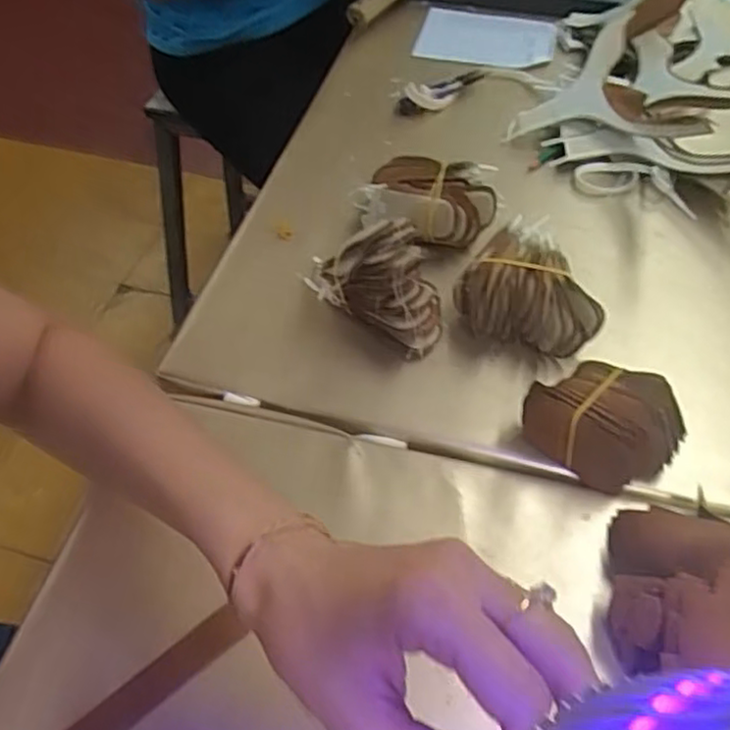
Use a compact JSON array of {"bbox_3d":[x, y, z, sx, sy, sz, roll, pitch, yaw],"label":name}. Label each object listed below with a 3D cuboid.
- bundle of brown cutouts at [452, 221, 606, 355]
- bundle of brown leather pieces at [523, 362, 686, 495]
[{"bbox_3d":[0.117,-0.052,0.492,0.098,0.047,0.089,12,53,8],"label":"bundle of brown cutouts"},{"bbox_3d":[0.143,0.036,0.421,0.057,0.055,0.085,-37,62,-27],"label":"bundle of brown leather pieces"}]

